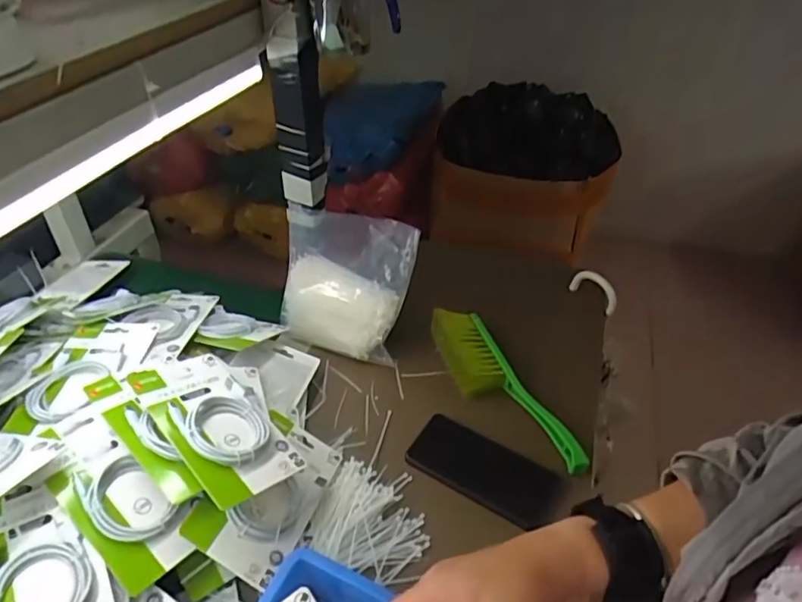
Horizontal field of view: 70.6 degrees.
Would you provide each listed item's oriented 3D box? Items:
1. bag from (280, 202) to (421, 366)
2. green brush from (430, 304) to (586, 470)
[{"bbox_3d":[-0.076,-0.022,0.777,0.175,0.192,0.069,12,8,8],"label":"bag"},{"bbox_3d":[0.126,0.108,0.732,0.085,0.050,0.277,-14,43,-19],"label":"green brush"}]

